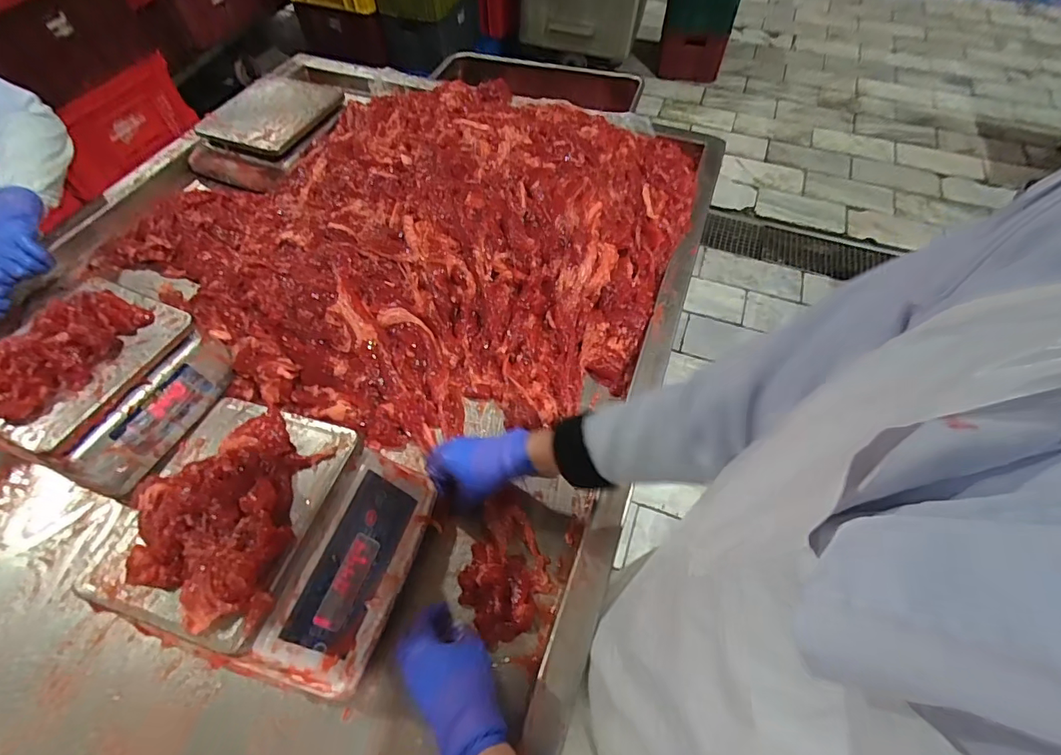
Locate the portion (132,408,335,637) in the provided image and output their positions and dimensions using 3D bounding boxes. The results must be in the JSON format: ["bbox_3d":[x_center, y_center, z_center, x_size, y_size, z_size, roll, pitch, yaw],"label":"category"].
[{"bbox_3d":[-0.275,0.111,0.426,0.151,0.038,0.171,16,59,9],"label":"portion"}]

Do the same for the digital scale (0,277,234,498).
[{"bbox_3d":[-0.557,0.002,0.627,0.209,0.104,0.227,23,60,14],"label":"digital scale"}]

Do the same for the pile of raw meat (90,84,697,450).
[{"bbox_3d":[-0.202,-0.284,0.816,0.859,0.109,0.753,17,59,10],"label":"pile of raw meat"}]

